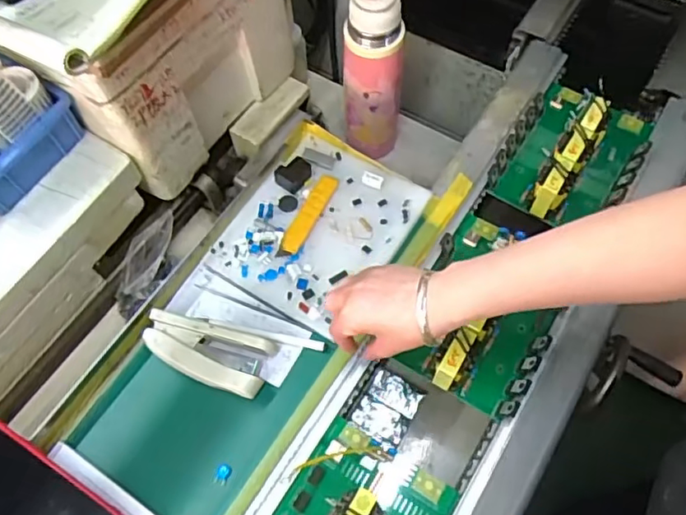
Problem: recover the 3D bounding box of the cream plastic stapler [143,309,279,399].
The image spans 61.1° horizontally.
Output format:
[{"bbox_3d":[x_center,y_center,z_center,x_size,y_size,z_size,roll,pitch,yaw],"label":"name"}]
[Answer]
[{"bbox_3d":[-0.121,0.081,0.518,0.114,0.022,0.052,22,69,8],"label":"cream plastic stapler"}]

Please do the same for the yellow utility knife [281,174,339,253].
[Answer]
[{"bbox_3d":[-0.033,-0.046,0.584,0.020,0.004,0.095,26,69,9],"label":"yellow utility knife"}]

